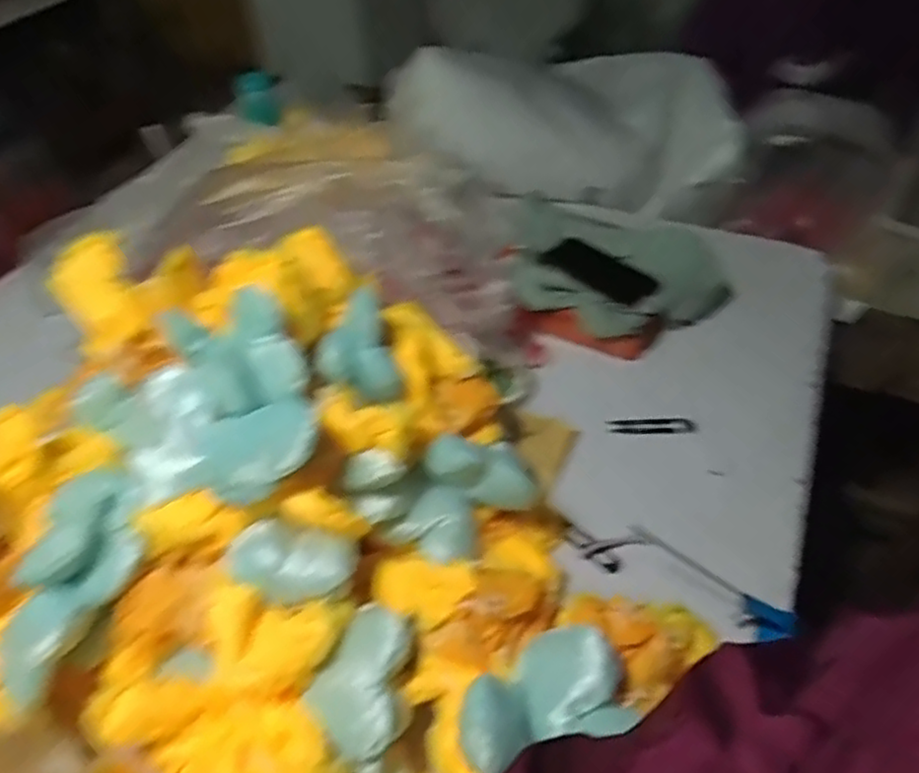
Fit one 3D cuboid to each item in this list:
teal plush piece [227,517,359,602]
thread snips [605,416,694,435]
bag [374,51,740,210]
[{"bbox_3d":[-0.146,0.154,0.592,0.101,0.040,0.063,17,63,-13],"label":"teal plush piece"},{"bbox_3d":[0.235,0.047,0.843,0.104,0.004,0.026,0,49,3],"label":"thread snips"},{"bbox_3d":[0.182,-0.484,1.223,0.589,0.182,0.273,13,51,14],"label":"bag"}]

